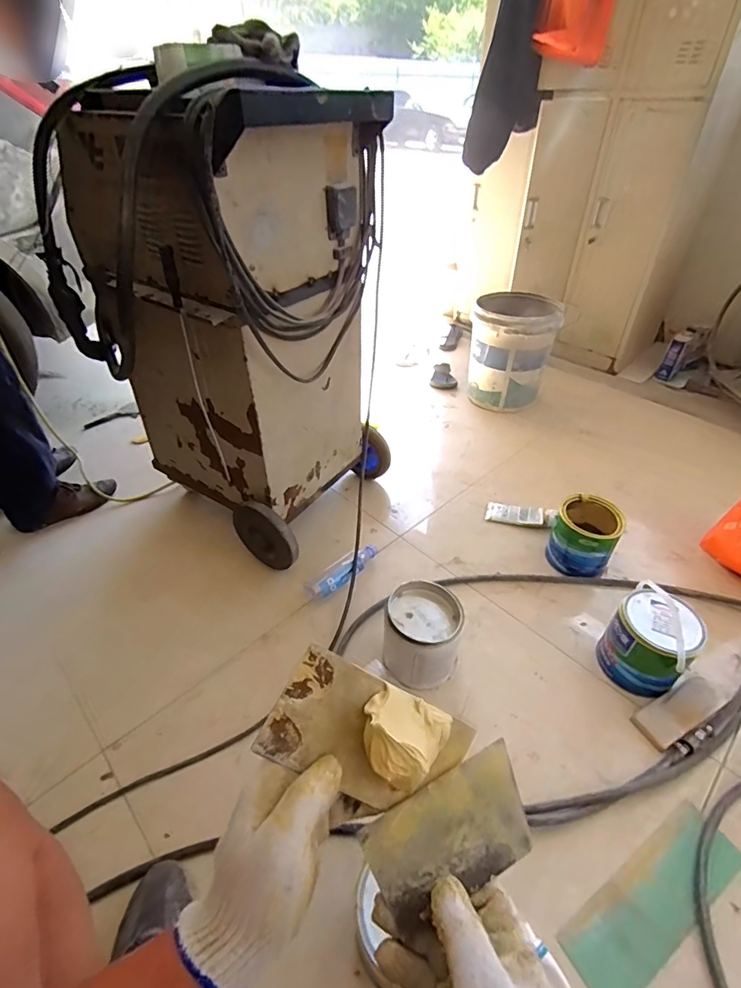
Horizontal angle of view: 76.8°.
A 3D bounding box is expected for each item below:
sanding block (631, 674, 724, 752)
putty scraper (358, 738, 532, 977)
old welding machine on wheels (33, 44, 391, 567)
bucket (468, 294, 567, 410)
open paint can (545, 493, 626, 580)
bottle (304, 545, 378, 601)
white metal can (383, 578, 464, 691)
[{"bbox_3d":[0.593,0.417,0.899,0.168,0.023,0.068,-31,48,-9],"label":"sanding block"},{"bbox_3d":[0.067,0.263,0.353,0.128,0.007,0.080,-26,67,-14],"label":"putty scraper"},{"bbox_3d":[-0.316,-0.378,1.080,0.558,0.852,0.513,22,45,23],"label":"old welding machine on wheels"},{"bbox_3d":[0.545,-0.566,1.798,0.295,0.334,0.370,13,45,15],"label":"bucket"},{"bbox_3d":[0.536,0.110,1.177,0.145,0.164,0.159,-1,43,1],"label":"open paint can"},{"bbox_3d":[-0.061,0.198,1.164,0.223,0.053,0.068,-29,49,-27],"label":"bottle"},{"bbox_3d":[0.103,0.296,0.956,0.151,0.166,0.162,6,41,8],"label":"white metal can"}]

